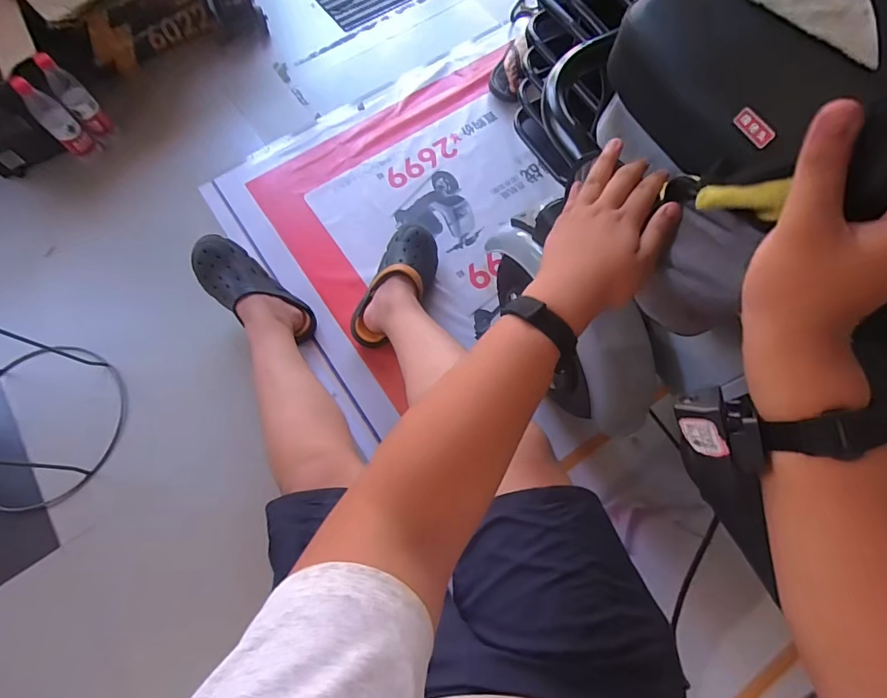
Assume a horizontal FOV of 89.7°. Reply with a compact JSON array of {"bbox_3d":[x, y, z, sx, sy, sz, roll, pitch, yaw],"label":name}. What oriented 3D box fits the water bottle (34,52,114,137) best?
[{"bbox_3d":[-1.005,-0.684,1.223,0.065,0.239,0.069,-37,73,-11],"label":"water bottle"}]

